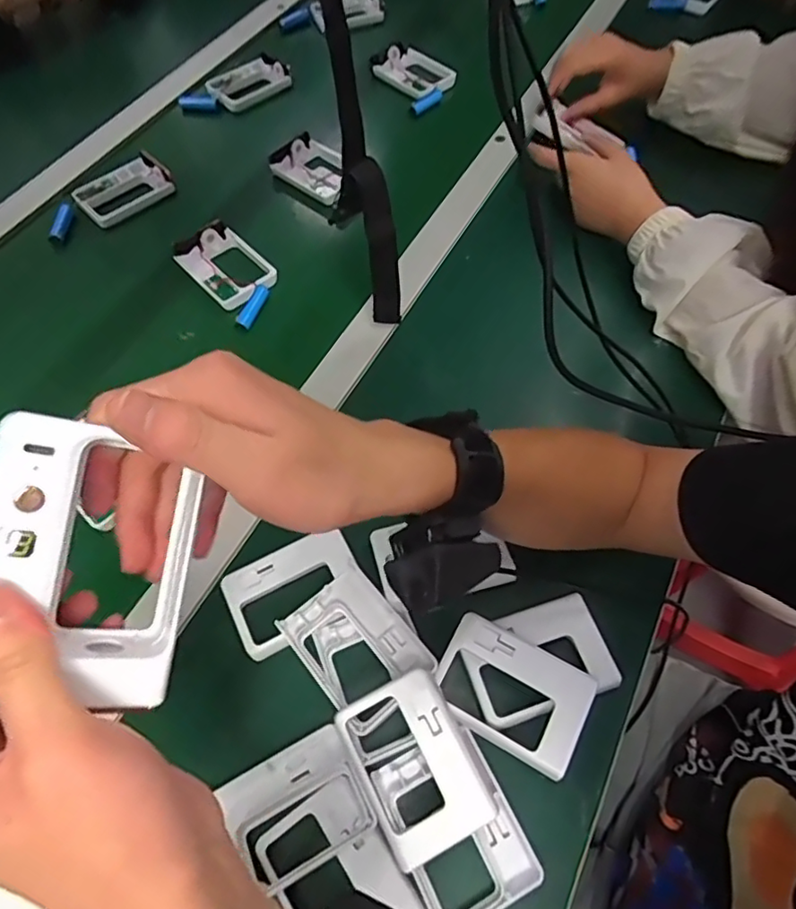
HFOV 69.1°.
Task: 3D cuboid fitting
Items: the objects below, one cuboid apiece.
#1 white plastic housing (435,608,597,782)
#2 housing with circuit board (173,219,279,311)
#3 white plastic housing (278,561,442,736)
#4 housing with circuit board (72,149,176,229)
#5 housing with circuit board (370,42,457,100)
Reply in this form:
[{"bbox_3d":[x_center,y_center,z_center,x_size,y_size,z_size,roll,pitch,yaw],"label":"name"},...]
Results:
[{"bbox_3d":[0.072,0.148,0.363,0.092,0.015,0.065,27,64,15],"label":"white plastic housing"},{"bbox_3d":[-0.176,-0.195,0.589,0.069,0.017,0.103,-40,67,-20],"label":"housing with circuit board"},{"bbox_3d":[-0.027,0.127,0.386,0.068,0.018,0.092,-37,66,-19],"label":"white plastic housing"},{"bbox_3d":[-0.319,-0.311,0.673,0.102,0.022,0.075,-37,66,-19],"label":"housing with circuit board"},{"bbox_3d":[0.018,-0.509,0.770,0.071,0.018,0.117,-40,67,-20],"label":"housing with circuit board"}]

